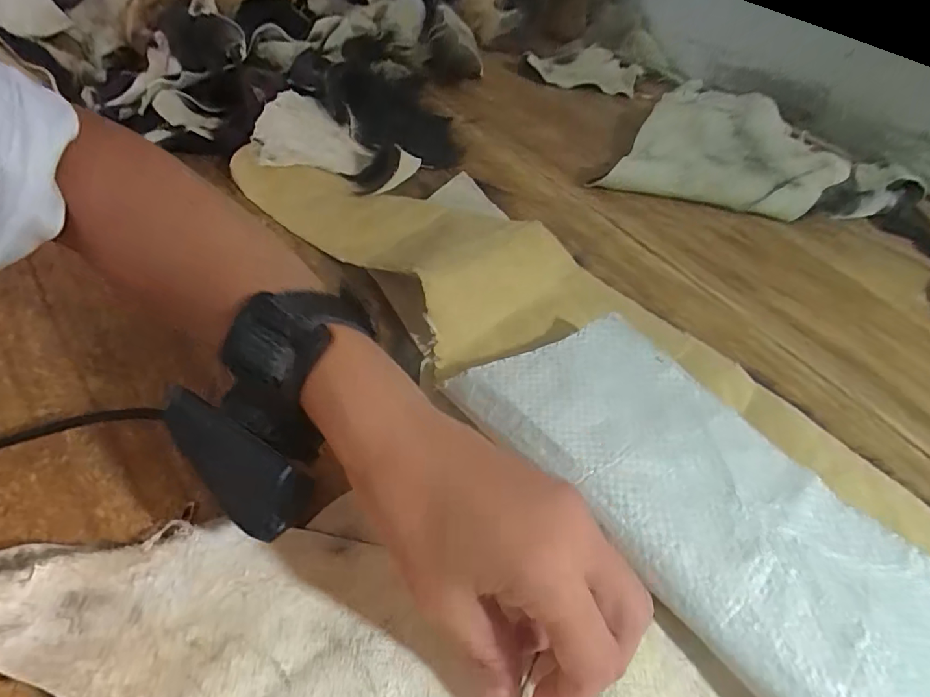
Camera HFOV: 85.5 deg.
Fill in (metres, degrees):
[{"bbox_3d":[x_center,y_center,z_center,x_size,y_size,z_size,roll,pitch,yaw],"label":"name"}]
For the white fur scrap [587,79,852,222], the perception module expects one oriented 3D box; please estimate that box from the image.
[{"bbox_3d":[0.257,-0.193,0.478,0.178,0.034,0.249,28,53,17],"label":"white fur scrap"}]

